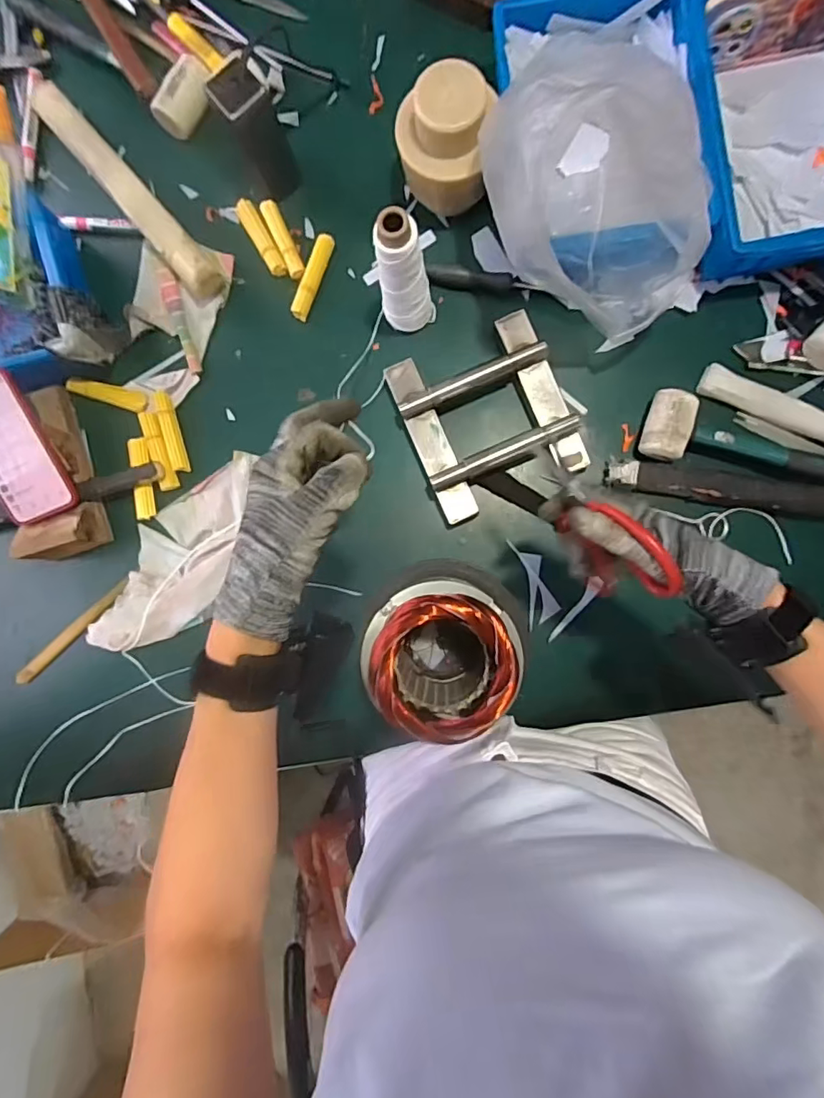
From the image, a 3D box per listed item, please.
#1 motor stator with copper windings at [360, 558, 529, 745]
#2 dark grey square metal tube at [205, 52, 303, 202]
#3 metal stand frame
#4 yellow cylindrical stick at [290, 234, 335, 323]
[{"bbox_3d":[0.028,0.097,0.555,0.146,0.164,0.161,-4,89,4],"label":"motor stator with copper windings"},{"bbox_3d":[-0.168,-0.452,0.595,0.058,0.138,0.056,-31,87,3],"label":"dark grey square metal tube"},{"bbox_3d":[0.086,-0.152,0.621,0.179,0.041,0.195,-23,87,3],"label":"metal stand frame"},{"bbox_3d":[-0.121,-0.329,0.653,0.024,0.022,0.103,19,90,4],"label":"yellow cylindrical stick"}]

